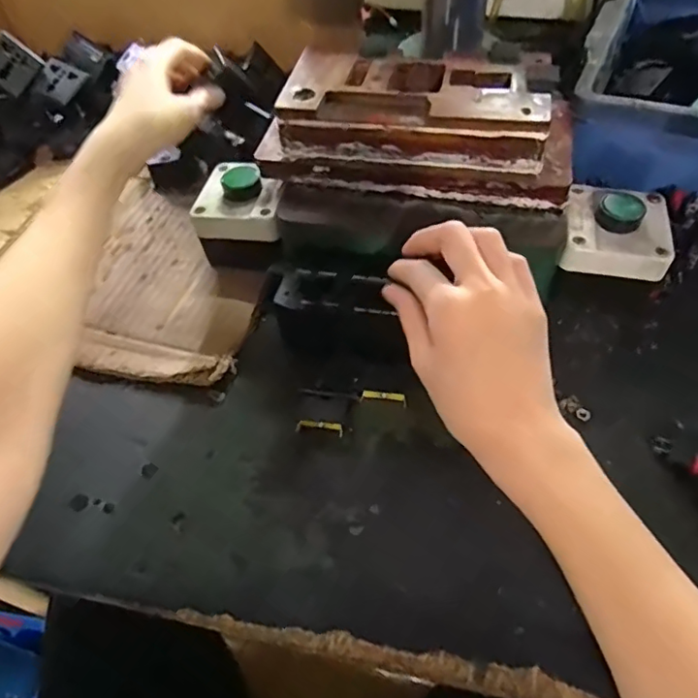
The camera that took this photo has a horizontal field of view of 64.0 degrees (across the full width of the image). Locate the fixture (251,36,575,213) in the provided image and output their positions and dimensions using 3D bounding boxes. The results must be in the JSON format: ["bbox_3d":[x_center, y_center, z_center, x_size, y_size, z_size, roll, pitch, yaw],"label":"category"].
[{"bbox_3d":[0.047,-0.163,0.398,0.216,0.052,0.097,10,56,12],"label":"fixture"}]

